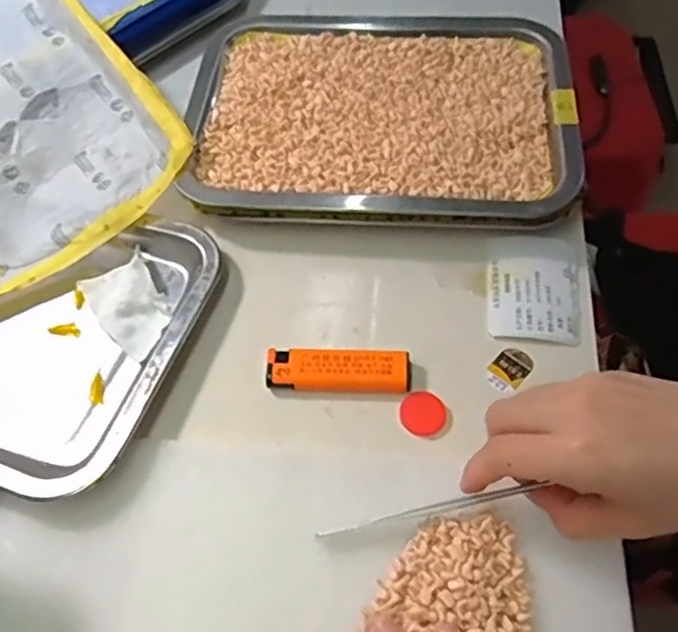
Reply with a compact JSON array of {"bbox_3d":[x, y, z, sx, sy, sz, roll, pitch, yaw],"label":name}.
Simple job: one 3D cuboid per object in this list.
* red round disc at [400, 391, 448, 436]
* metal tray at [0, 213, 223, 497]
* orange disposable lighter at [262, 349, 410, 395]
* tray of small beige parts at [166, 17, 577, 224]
[{"bbox_3d":[0.047,0.055,0.365,0.024,0.006,0.025,-1,60,2],"label":"red round disc"},{"bbox_3d":[-0.213,-0.006,0.396,0.249,0.018,0.179,16,62,11],"label":"metal tray"},{"bbox_3d":[0.000,0.032,0.374,0.080,0.013,0.023,2,61,4],"label":"orange disposable lighter"},{"bbox_3d":[0.029,-0.140,0.462,0.255,0.031,0.190,4,61,5],"label":"tray of small beige parts"}]

